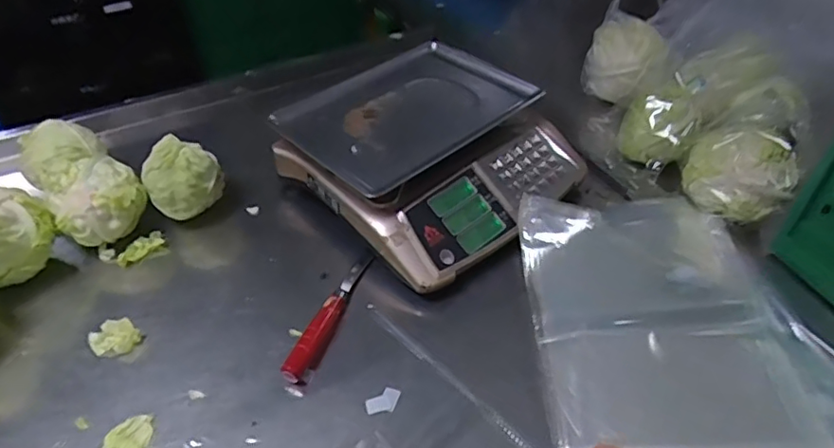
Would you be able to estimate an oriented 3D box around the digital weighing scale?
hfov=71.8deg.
[{"bbox_3d":[0.018,-0.108,0.781,0.322,0.106,0.316,-34,53,-28],"label":"digital weighing scale"}]

